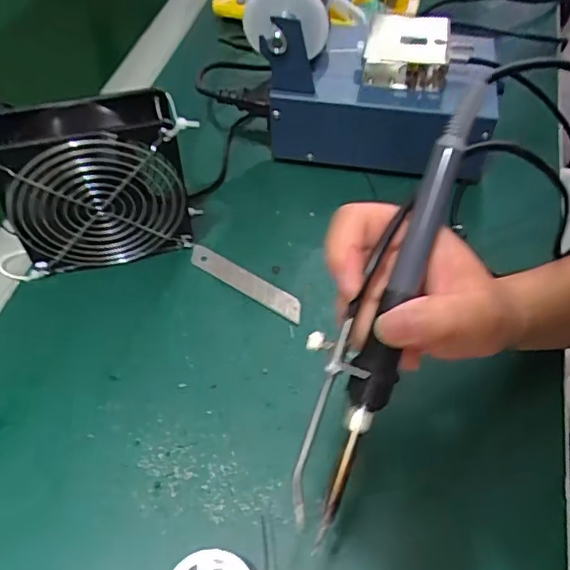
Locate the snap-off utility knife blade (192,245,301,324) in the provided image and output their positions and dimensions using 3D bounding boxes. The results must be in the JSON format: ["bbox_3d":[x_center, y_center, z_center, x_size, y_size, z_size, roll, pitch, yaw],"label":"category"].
[{"bbox_3d":[-0.031,-0.003,0.440,0.103,0.006,0.019,27,64,20],"label":"snap-off utility knife blade"}]

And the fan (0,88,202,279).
[{"bbox_3d":[-0.140,-0.067,0.413,0.145,0.128,0.048,-15,55,-10],"label":"fan"}]

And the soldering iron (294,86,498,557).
[{"bbox_3d":[0.045,0.009,0.255,0.027,0.022,0.205,21,90,17],"label":"soldering iron"}]

